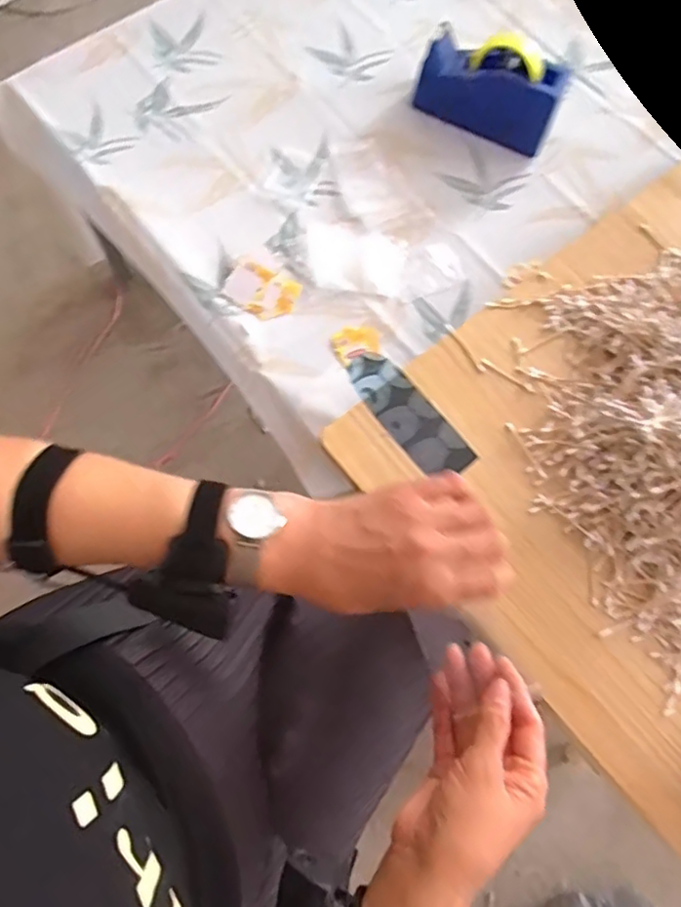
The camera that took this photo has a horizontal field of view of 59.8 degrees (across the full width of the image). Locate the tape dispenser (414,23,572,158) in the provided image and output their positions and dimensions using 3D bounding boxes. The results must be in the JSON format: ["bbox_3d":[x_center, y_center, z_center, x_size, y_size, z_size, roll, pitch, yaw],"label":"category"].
[{"bbox_3d":[0.213,-0.522,0.846,0.203,0.114,0.069,21,70,3],"label":"tape dispenser"}]

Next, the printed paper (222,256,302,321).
[{"bbox_3d":[-0.099,-0.213,0.765,0.086,0.015,0.075,42,74,10],"label":"printed paper"}]

